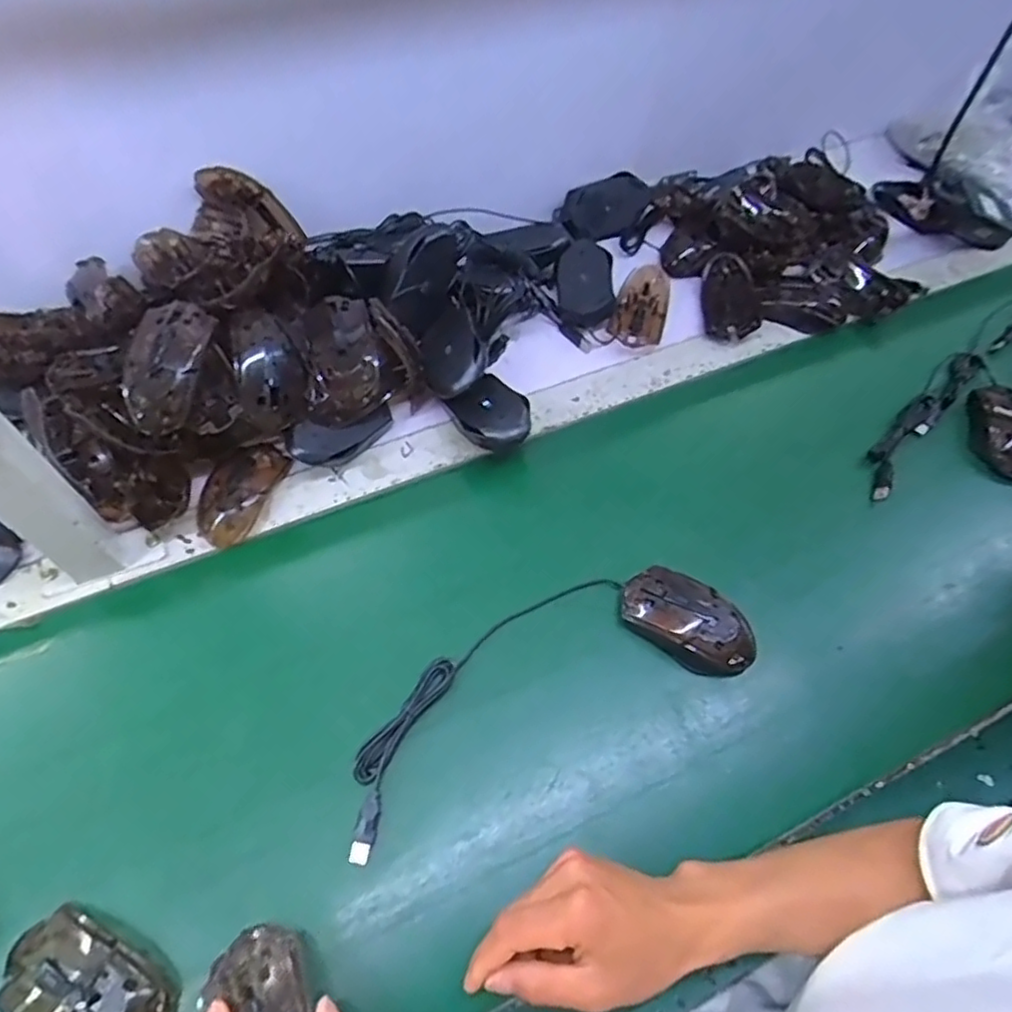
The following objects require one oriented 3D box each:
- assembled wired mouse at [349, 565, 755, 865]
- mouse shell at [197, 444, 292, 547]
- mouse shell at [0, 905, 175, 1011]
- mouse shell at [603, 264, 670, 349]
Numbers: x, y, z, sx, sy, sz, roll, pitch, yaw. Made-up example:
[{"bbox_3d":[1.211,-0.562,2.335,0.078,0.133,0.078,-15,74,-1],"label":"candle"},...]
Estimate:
[{"bbox_3d":[0.028,0.132,0.513,0.334,0.035,0.121,-22,62,-15],"label":"assembled wired mouse"},{"bbox_3d":[-0.242,-0.019,0.597,0.051,0.027,0.108,17,60,8],"label":"mouse shell"},{"bbox_3d":[-0.258,0.293,0.404,0.108,0.035,0.062,16,60,7],"label":"mouse shell"},{"bbox_3d":[0.152,-0.224,0.731,0.059,0.033,0.104,20,60,9],"label":"mouse shell"}]

